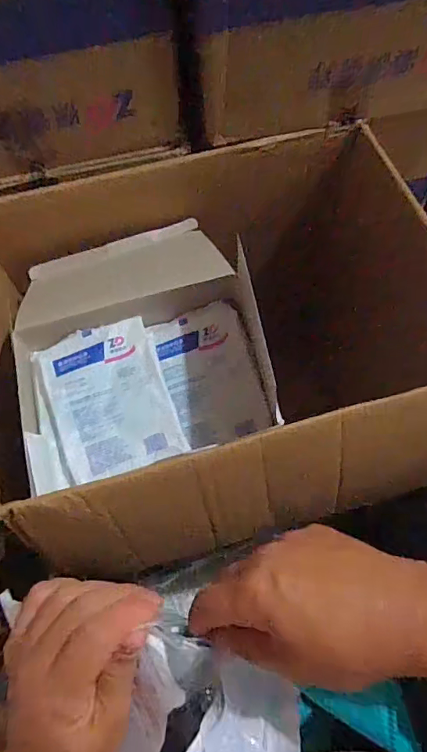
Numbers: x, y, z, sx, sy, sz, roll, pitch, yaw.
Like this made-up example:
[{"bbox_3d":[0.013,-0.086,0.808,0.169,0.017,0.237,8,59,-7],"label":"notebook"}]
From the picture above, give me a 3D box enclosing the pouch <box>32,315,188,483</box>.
[{"bbox_3d":[-0.118,0.024,0.540,0.127,0.025,0.170,-20,64,-8],"label":"pouch"}]

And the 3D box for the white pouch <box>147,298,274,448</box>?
[{"bbox_3d":[-0.003,-0.001,0.570,0.109,0.017,0.169,-18,75,-8],"label":"white pouch"}]

